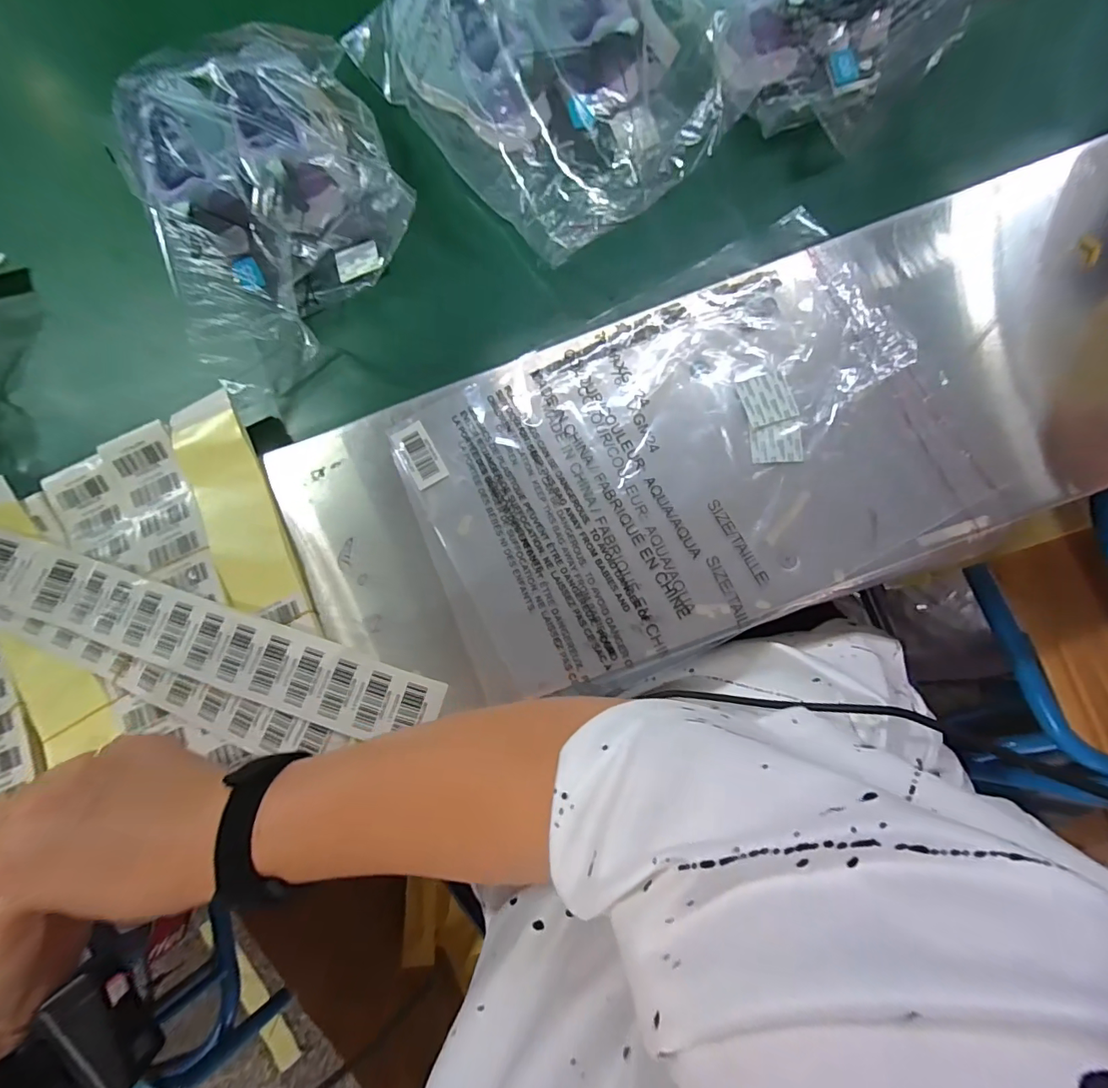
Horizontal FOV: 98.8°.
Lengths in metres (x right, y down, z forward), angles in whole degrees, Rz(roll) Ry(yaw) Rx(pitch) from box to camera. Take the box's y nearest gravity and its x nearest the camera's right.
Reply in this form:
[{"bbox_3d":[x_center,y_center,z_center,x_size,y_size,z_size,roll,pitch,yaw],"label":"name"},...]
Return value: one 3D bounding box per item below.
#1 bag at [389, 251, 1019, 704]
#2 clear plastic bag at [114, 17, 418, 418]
[{"bbox_3d":[0.088,-0.052,0.338,0.362,0.013,0.241,-23,80,-1],"label":"bag"},{"bbox_3d":[-0.212,-0.259,0.383,0.184,0.091,0.253,-19,81,1],"label":"clear plastic bag"}]

